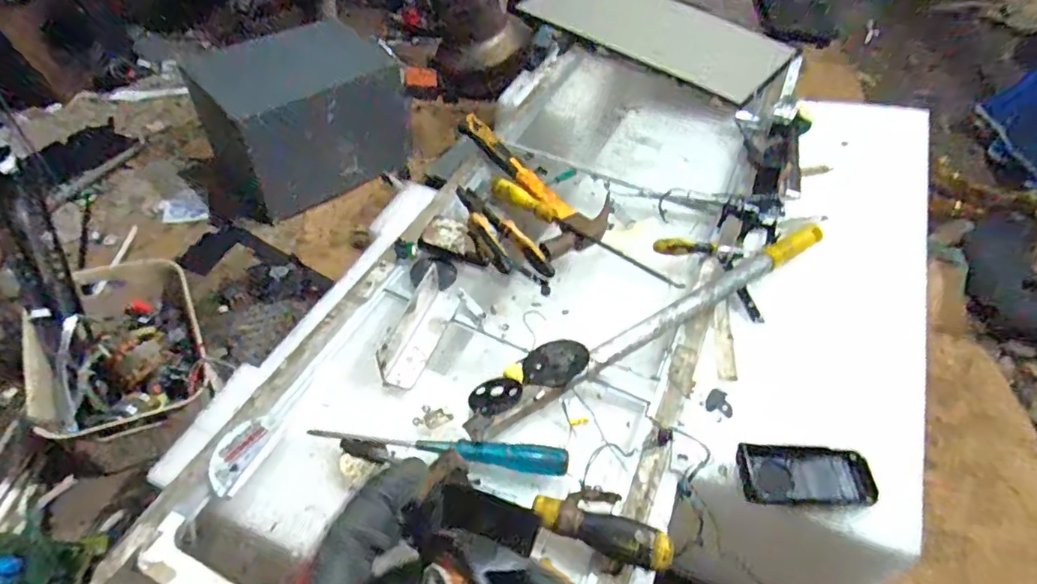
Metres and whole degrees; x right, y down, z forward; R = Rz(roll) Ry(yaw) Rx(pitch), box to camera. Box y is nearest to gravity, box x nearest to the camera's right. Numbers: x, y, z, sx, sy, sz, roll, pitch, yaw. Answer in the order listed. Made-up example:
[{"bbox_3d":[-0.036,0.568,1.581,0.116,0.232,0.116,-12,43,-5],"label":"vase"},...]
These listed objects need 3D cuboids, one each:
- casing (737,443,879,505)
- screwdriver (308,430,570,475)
[{"bbox_3d":[0.272,0.174,0.527,0.118,0.017,0.057,3,50,0],"label":"casing"},{"bbox_3d":[-0.075,0.149,0.521,0.242,0.026,0.023,5,50,2],"label":"screwdriver"}]

